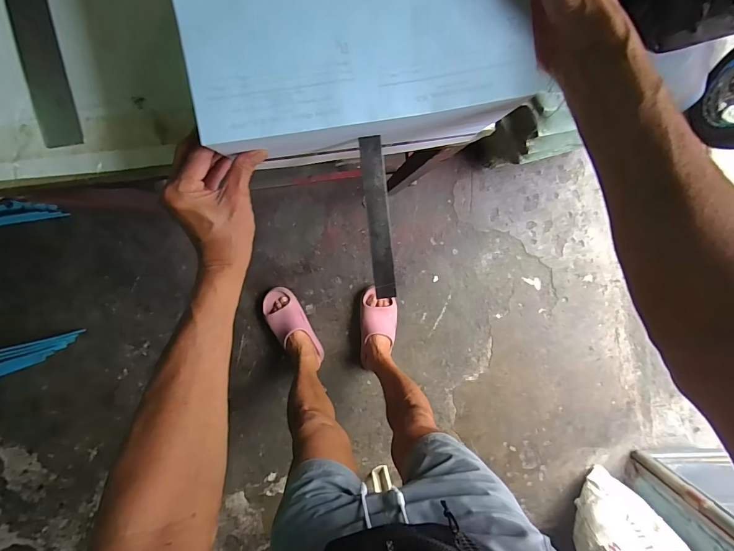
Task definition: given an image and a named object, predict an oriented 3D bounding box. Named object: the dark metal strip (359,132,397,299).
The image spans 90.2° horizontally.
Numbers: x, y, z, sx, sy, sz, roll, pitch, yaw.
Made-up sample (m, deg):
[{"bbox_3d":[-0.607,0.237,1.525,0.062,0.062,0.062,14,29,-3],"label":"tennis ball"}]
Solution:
[{"bbox_3d":[0.013,-0.057,0.374,0.022,0.005,0.160,-7,98,-3],"label":"dark metal strip"}]

